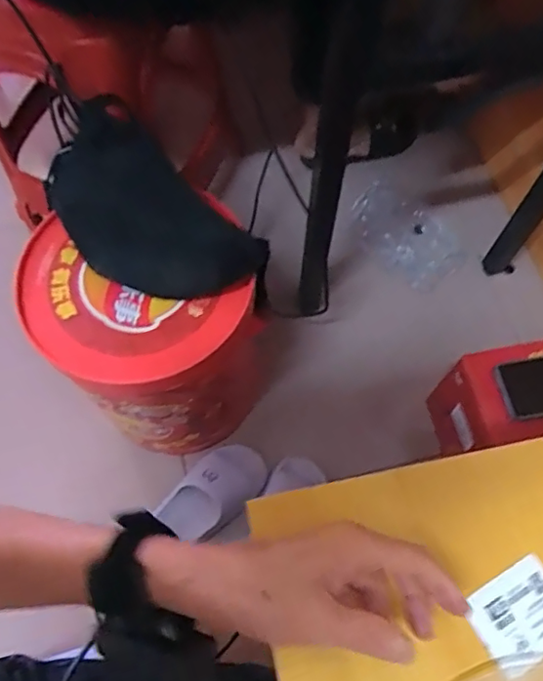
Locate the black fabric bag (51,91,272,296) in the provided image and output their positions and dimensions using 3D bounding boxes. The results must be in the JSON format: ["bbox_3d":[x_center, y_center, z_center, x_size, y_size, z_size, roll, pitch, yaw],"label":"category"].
[{"bbox_3d":[-0.150,-0.154,0.605,0.274,0.135,0.134,40,73,15],"label":"black fabric bag"}]

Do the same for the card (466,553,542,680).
[{"bbox_3d":[0.155,0.169,0.344,0.060,0.005,0.048,-27,69,-12],"label":"card"}]

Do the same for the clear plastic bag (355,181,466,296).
[{"bbox_3d":[0.246,-0.203,1.048,0.147,0.028,0.236,-38,67,-19],"label":"clear plastic bag"}]

